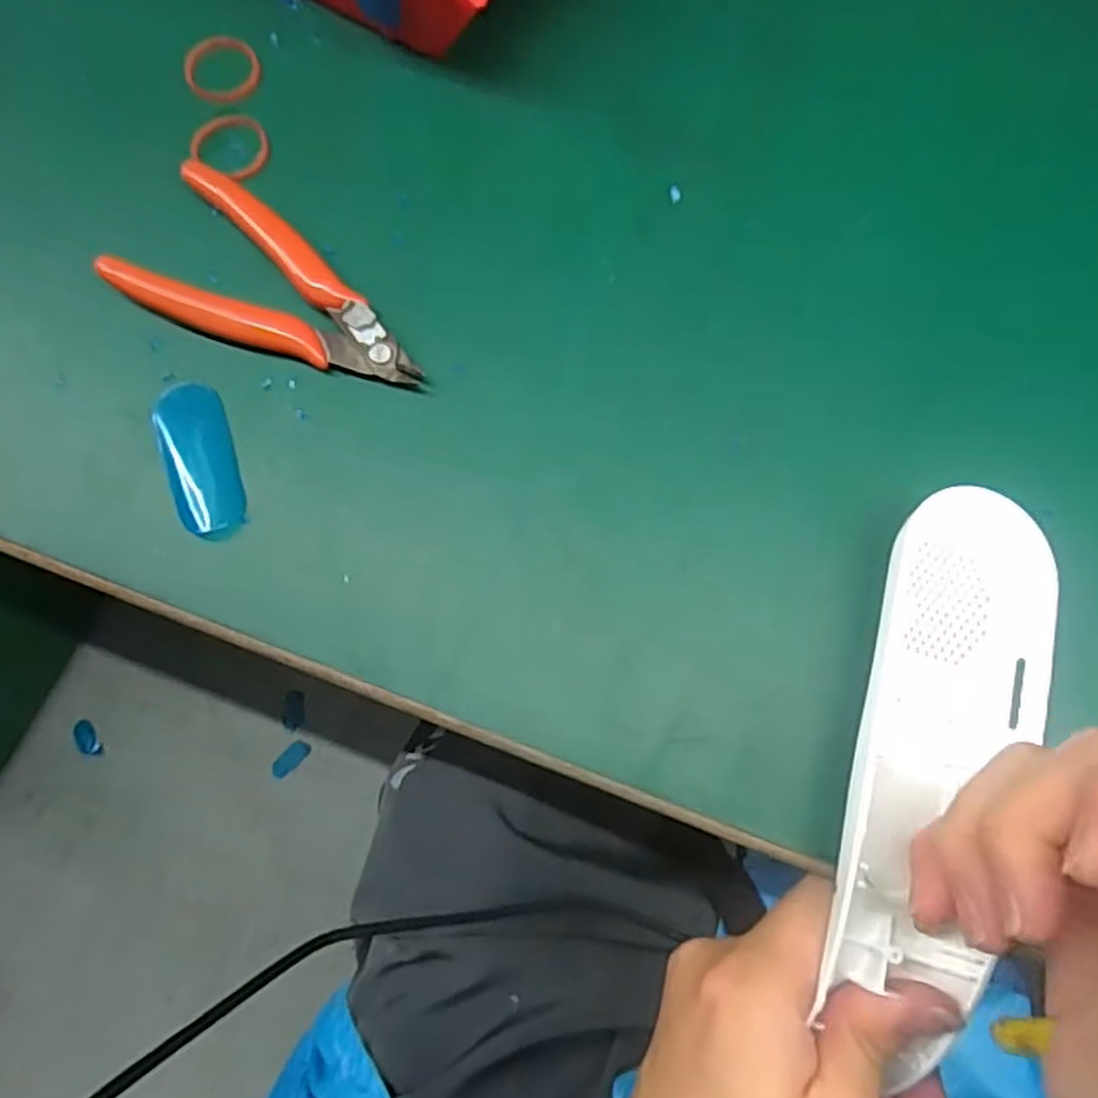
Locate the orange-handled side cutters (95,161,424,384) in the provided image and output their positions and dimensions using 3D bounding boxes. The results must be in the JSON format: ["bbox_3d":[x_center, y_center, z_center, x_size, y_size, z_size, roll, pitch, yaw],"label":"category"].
[{"bbox_3d":[-0.102,-0.090,0.277,0.118,0.012,0.055,36,79,9],"label":"orange-handled side cutters"}]

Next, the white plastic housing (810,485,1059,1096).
[{"bbox_3d":[0.118,0.064,0.231,0.049,0.027,0.167,17,80,5],"label":"white plastic housing"}]

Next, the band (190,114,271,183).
[{"bbox_3d":[-0.123,-0.157,0.296,0.030,0.004,0.032,2,68,-5],"label":"band"}]

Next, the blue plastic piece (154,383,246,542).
[{"bbox_3d":[-0.123,-0.031,0.271,0.024,0.005,0.058,-18,77,-4],"label":"blue plastic piece"}]

